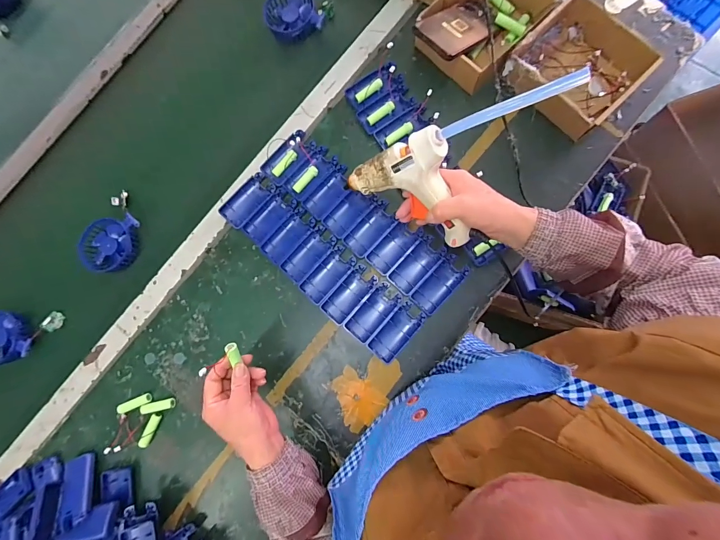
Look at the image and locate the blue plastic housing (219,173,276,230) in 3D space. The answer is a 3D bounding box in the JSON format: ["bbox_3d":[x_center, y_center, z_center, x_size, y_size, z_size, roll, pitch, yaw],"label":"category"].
[{"bbox_3d":[-0.183,-0.114,0.549,0.045,0.009,0.093,45,90,8],"label":"blue plastic housing"}]

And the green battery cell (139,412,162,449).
[{"bbox_3d":[-0.326,0.248,0.520,0.014,0.013,0.054,23,87,8],"label":"green battery cell"}]

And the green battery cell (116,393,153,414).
[{"bbox_3d":[-0.356,0.211,0.529,0.053,0.014,0.015,-22,82,-2],"label":"green battery cell"}]

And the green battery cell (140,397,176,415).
[{"bbox_3d":[-0.316,0.215,0.527,0.052,0.015,0.015,-15,83,4],"label":"green battery cell"}]

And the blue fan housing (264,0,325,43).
[{"bbox_3d":[-0.116,-0.451,0.597,0.098,0.036,0.089,-10,83,5],"label":"blue fan housing"}]

